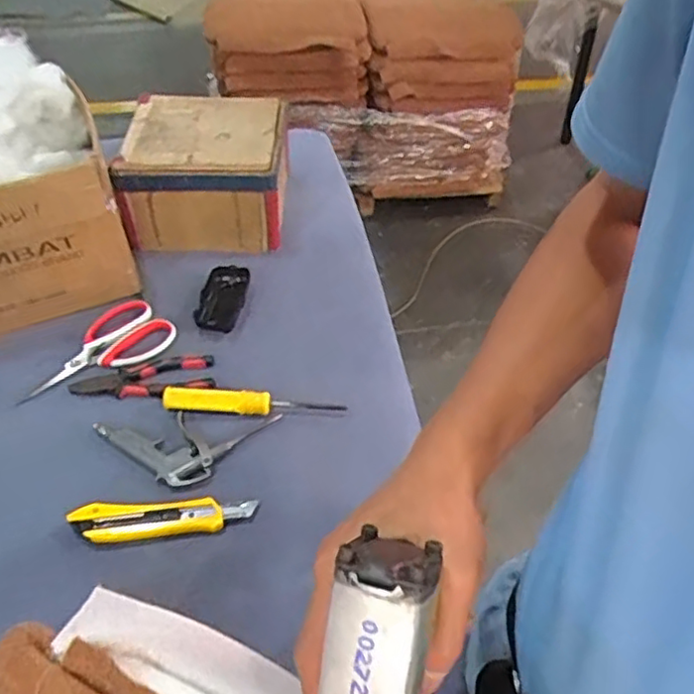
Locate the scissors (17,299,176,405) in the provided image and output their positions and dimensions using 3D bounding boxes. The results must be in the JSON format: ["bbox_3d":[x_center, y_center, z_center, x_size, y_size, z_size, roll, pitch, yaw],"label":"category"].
[{"bbox_3d":[-0.299,0.001,0.771,0.179,0.015,0.101,-28,51,-25],"label":"scissors"}]

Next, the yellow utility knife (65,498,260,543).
[{"bbox_3d":[-0.173,0.159,0.610,0.167,0.021,0.035,-6,45,-5],"label":"yellow utility knife"}]

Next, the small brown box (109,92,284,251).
[{"bbox_3d":[-0.194,-0.245,0.944,0.209,0.154,0.205,2,45,3],"label":"small brown box"}]

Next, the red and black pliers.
[{"bbox_3d":[-0.232,0.038,0.737,0.157,0.017,0.058,-5,45,-4],"label":"red and black pliers"}]

